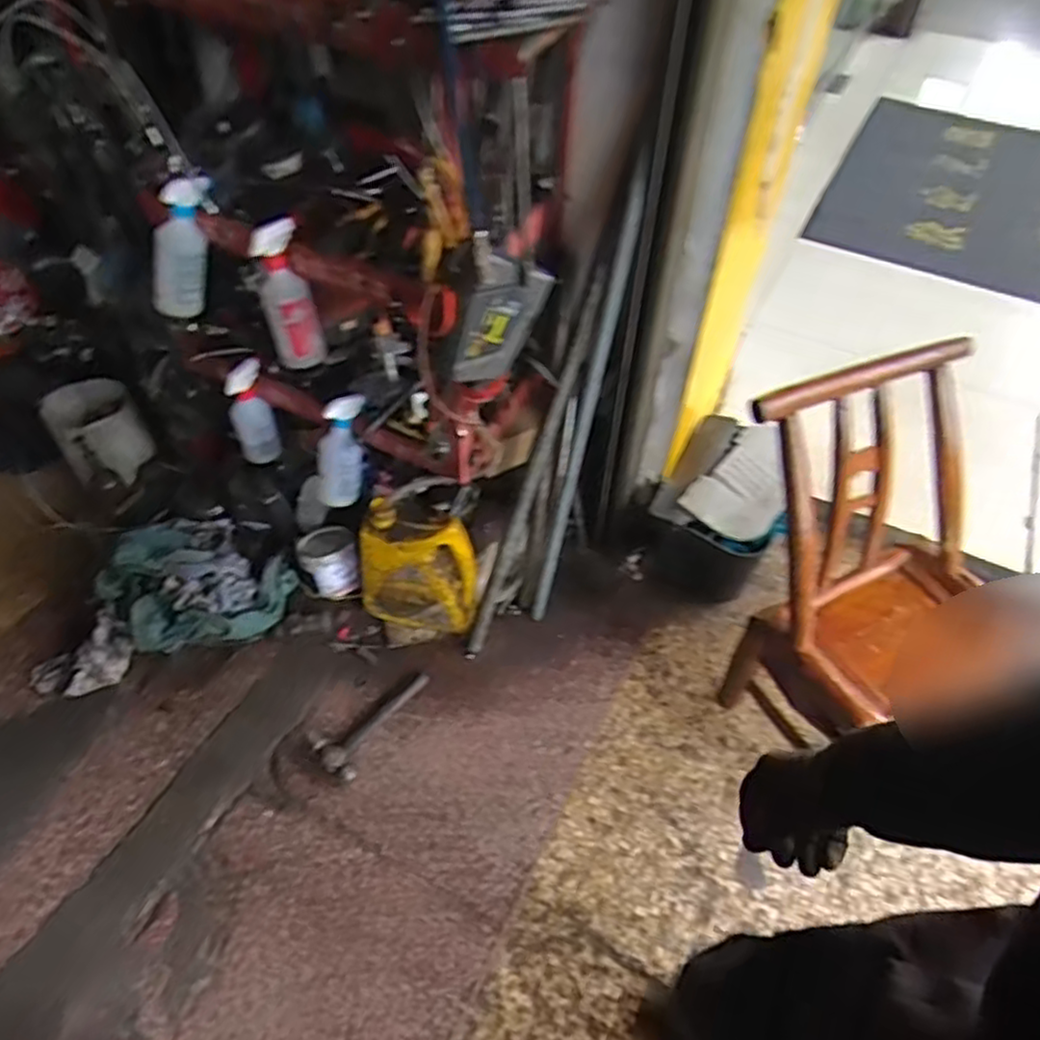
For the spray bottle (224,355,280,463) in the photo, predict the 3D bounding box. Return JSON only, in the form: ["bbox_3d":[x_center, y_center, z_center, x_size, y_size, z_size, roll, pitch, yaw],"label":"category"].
[{"bbox_3d":[-0.544,-0.211,1.464,0.080,0.214,0.069,-16,52,-15],"label":"spray bottle"}]

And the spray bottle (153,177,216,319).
[{"bbox_3d":[-0.552,-0.445,1.173,0.078,0.221,0.068,29,26,21],"label":"spray bottle"}]

